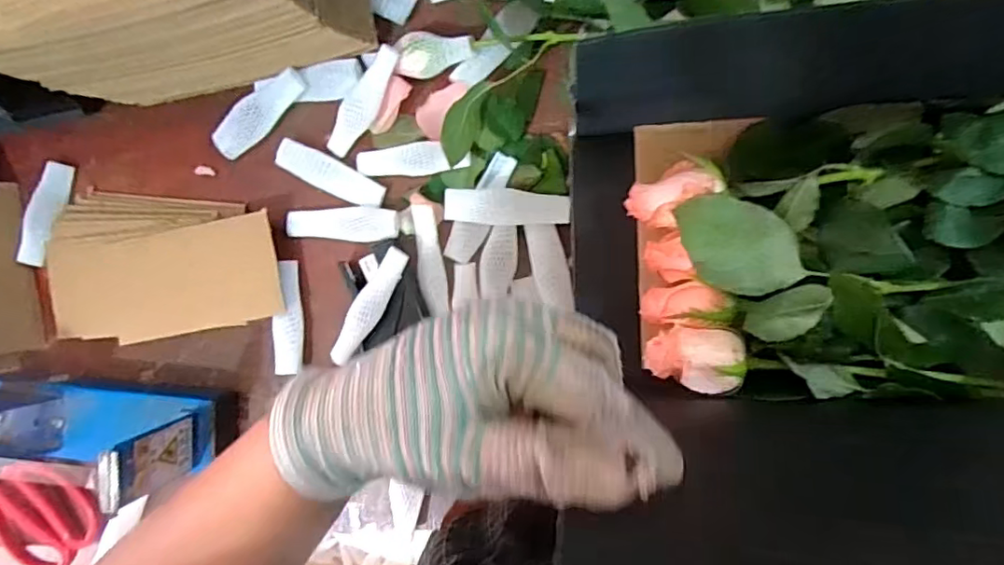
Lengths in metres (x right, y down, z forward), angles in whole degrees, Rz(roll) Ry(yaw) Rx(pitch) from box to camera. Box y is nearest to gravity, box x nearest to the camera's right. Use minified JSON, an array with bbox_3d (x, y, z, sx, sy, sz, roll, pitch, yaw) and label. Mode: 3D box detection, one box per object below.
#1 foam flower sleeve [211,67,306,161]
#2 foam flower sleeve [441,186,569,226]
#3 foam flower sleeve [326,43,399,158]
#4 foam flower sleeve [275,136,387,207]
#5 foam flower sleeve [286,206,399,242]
[{"bbox_3d":[-0.187,-0.131,0.441,0.084,0.017,0.030,-43,87,7],"label":"foam flower sleeve"},{"bbox_3d":[0.005,-0.056,0.422,0.092,0.010,0.026,1,93,-10],"label":"foam flower sleeve"},{"bbox_3d":[-0.103,-0.133,0.426,0.024,0.005,0.088,34,110,-13],"label":"foam flower sleeve"},{"bbox_3d":[-0.133,-0.083,0.445,0.088,0.006,0.024,28,95,5],"label":"foam flower sleeve"},{"bbox_3d":[-0.123,-0.045,0.442,0.089,0.007,0.025,2,93,7],"label":"foam flower sleeve"}]

